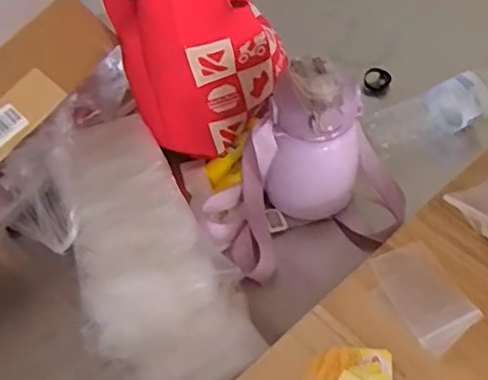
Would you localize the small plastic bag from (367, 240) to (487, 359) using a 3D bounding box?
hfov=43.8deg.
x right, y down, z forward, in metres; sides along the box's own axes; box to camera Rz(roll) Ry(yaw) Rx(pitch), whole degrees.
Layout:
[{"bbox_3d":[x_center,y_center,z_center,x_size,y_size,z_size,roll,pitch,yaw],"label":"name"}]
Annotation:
[{"bbox_3d":[0.172,0.098,0.575,0.065,0.004,0.106,-22,55,-15],"label":"small plastic bag"}]

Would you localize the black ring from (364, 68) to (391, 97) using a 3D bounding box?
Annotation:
[{"bbox_3d":[0.183,-0.150,0.836,0.033,0.018,0.041,21,56,17],"label":"black ring"}]

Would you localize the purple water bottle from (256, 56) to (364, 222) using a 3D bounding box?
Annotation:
[{"bbox_3d":[0.072,-0.051,0.653,0.097,0.172,0.089,23,56,18],"label":"purple water bottle"}]

